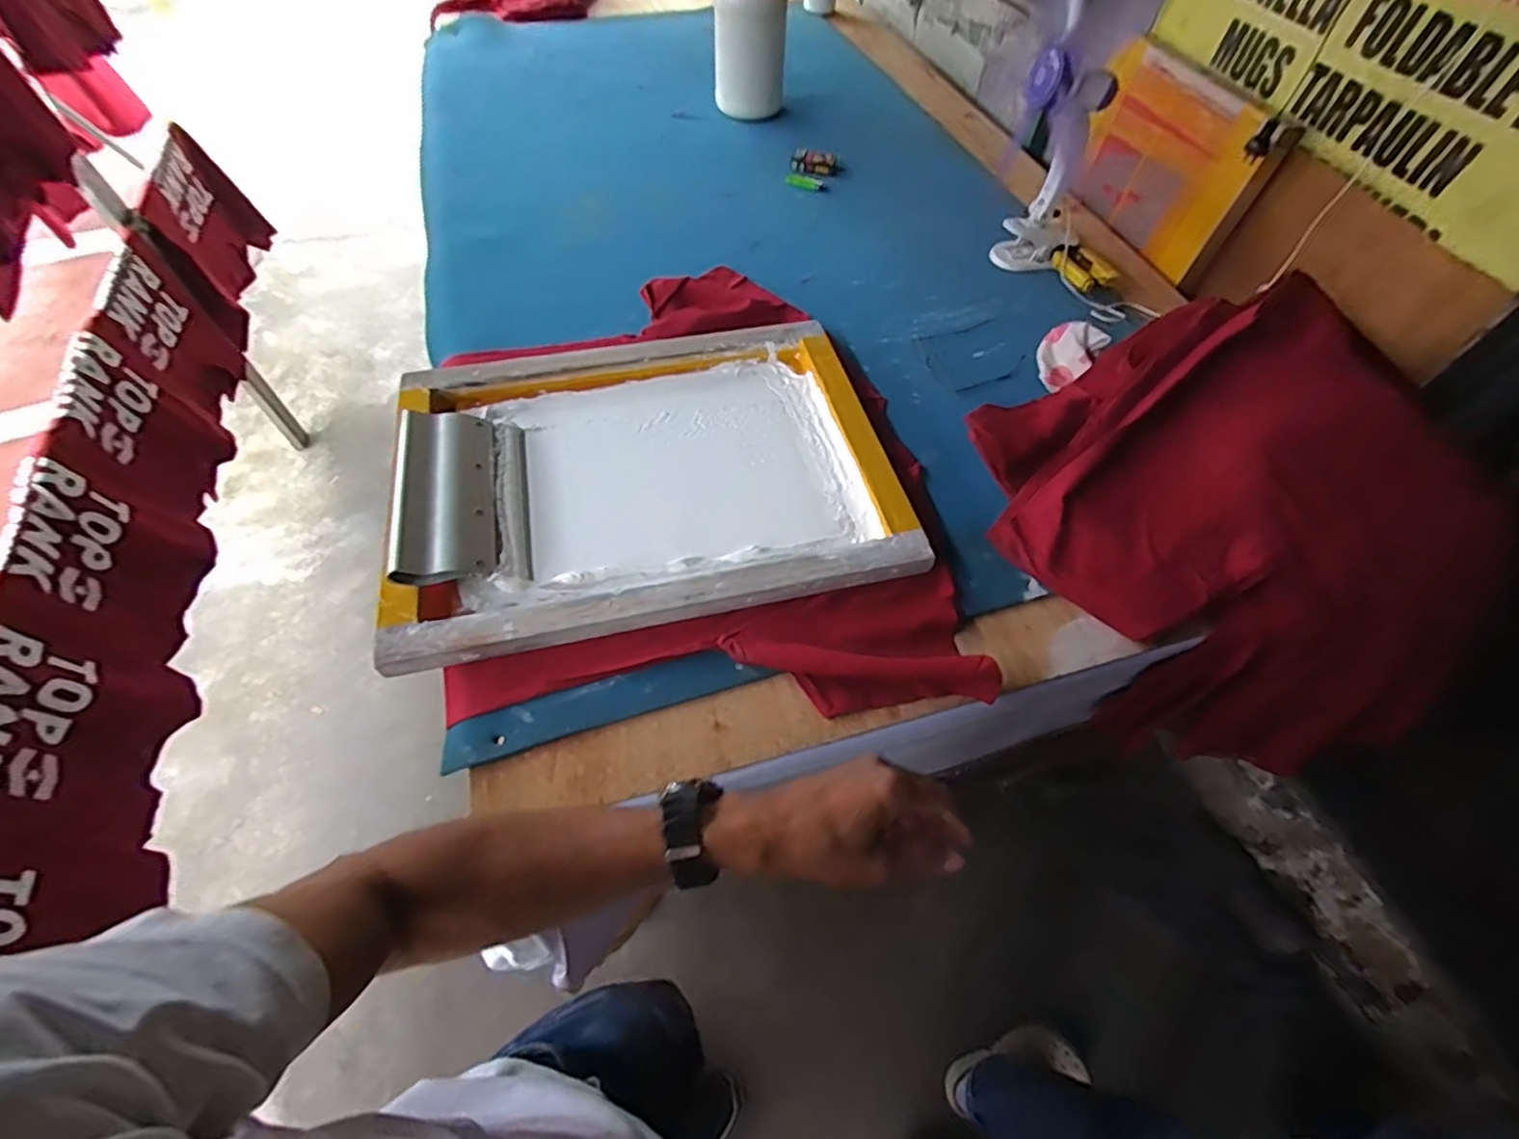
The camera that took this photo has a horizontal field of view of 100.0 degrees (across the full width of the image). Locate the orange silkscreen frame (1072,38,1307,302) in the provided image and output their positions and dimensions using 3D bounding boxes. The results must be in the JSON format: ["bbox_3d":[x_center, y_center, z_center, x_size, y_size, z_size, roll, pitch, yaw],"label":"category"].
[{"bbox_3d":[0.742,-0.747,1.172,0.035,0.249,0.408,-6,56,-23],"label":"orange silkscreen frame"}]

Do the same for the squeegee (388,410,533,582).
[{"bbox_3d":[-0.356,-0.092,0.770,0.145,0.032,0.263,1,54,-25],"label":"squeegee"}]

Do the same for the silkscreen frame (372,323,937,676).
[{"bbox_3d":[-0.138,-0.139,0.819,0.618,0.040,0.480,-9,57,-9],"label":"silkscreen frame"}]

